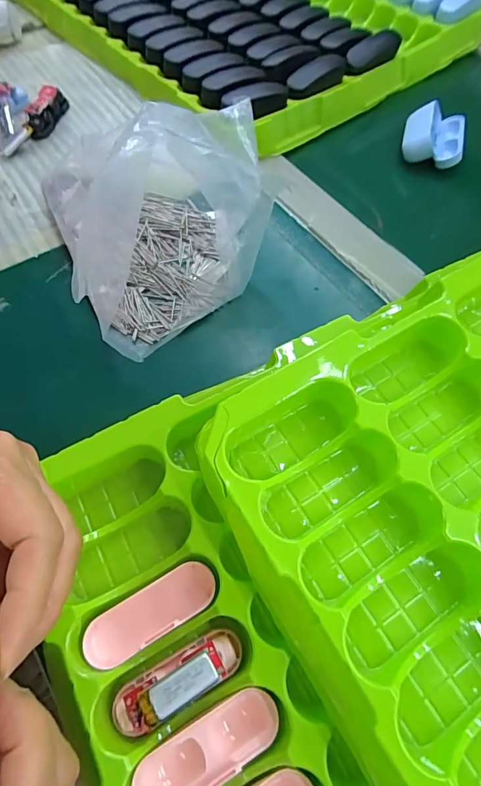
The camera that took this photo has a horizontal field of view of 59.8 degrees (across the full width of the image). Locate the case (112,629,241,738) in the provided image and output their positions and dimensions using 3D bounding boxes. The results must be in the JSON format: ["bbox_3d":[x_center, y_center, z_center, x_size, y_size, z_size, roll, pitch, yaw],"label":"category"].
[{"bbox_3d":[-0.028,0.128,0.184,0.060,0.015,0.020,-25,65,-12],"label":"case"}]

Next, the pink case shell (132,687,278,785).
[{"bbox_3d":[-0.014,0.153,0.178,0.064,0.006,0.023,-26,66,-13],"label":"pink case shell"}]

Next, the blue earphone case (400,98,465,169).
[{"bbox_3d":[0.178,-0.237,0.383,0.053,0.027,0.071,16,64,8],"label":"blue earphone case"}]

